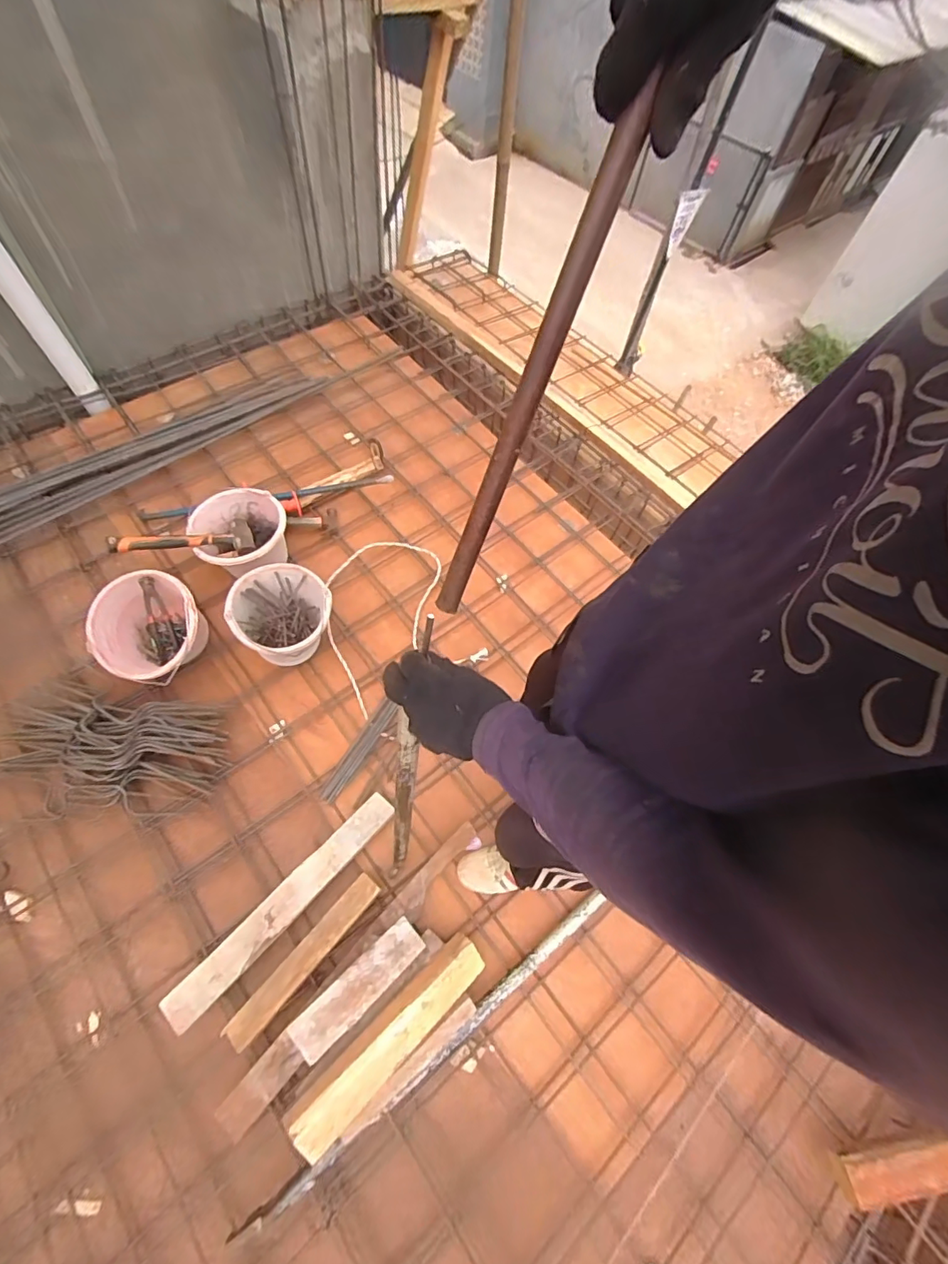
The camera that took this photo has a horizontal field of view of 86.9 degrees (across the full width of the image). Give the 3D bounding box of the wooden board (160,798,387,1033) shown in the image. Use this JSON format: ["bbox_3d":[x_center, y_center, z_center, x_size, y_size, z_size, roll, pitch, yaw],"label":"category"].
[{"bbox_3d":[-0.367,0.533,1.002,0.070,0.040,0.515,40,64,15],"label":"wooden board"}]

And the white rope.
[{"bbox_3d":[-0.218,-0.054,1.372,0.373,0.029,0.465,-24,68,-17],"label":"white rope"}]

